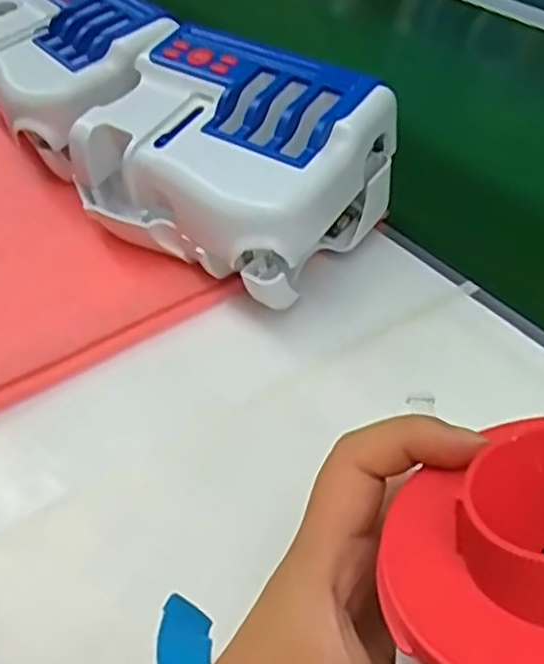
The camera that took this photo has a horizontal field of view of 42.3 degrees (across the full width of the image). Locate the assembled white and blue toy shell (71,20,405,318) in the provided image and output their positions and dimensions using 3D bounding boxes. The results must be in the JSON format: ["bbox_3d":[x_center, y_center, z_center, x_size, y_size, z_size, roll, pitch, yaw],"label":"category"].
[{"bbox_3d":[-0.030,-0.112,0.469,0.179,0.111,0.134,26,50,26],"label":"assembled white and blue toy shell"}]

